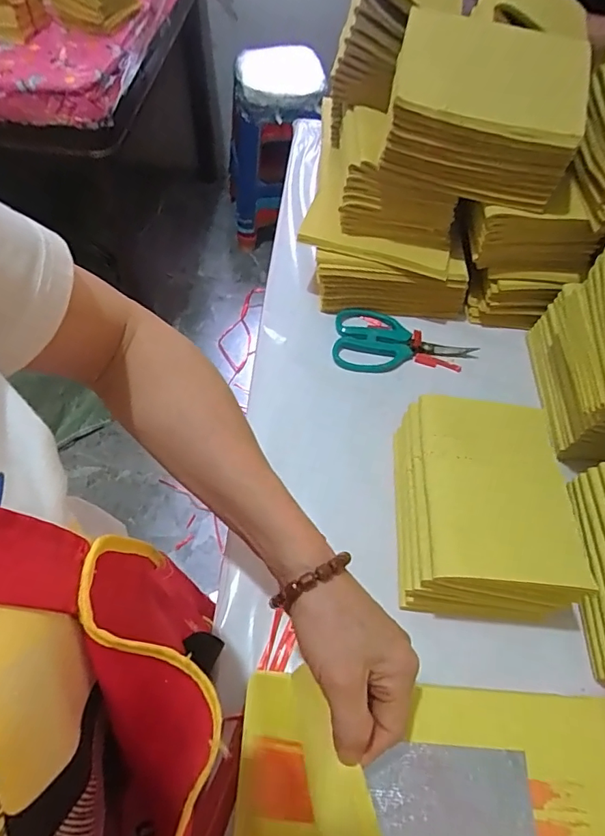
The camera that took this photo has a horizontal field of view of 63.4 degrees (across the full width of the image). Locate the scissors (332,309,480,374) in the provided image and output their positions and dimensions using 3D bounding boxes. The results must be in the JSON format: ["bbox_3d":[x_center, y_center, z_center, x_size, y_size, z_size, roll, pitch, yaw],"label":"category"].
[{"bbox_3d":[0.110,-0.081,0.533,0.150,0.010,0.079,3,57,-1],"label":"scissors"}]

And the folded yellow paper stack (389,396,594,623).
[{"bbox_3d":[0.138,0.066,0.395,0.116,0.069,0.162,3,57,-1],"label":"folded yellow paper stack"}]

